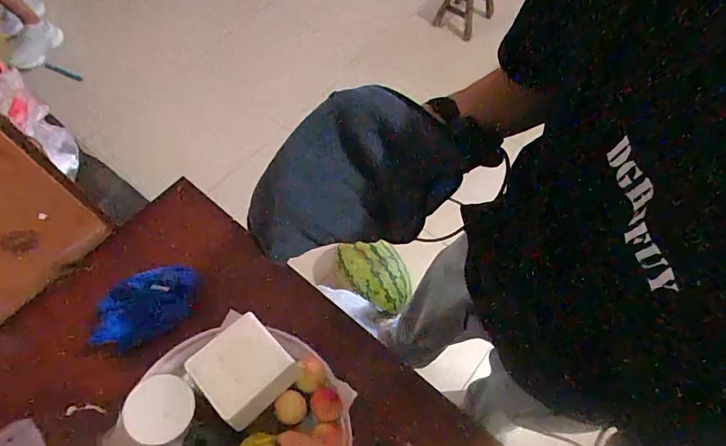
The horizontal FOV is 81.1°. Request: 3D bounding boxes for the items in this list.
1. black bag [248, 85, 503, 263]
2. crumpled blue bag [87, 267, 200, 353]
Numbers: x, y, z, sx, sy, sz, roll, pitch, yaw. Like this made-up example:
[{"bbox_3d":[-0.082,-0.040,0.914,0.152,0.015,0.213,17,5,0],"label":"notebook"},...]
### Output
[{"bbox_3d":[0.014,-0.051,0.429,0.257,0.148,0.083,-12,65,-7],"label":"black bag"},{"bbox_3d":[-0.353,0.137,0.689,0.175,0.078,0.082,-31,69,-15],"label":"crumpled blue bag"}]

